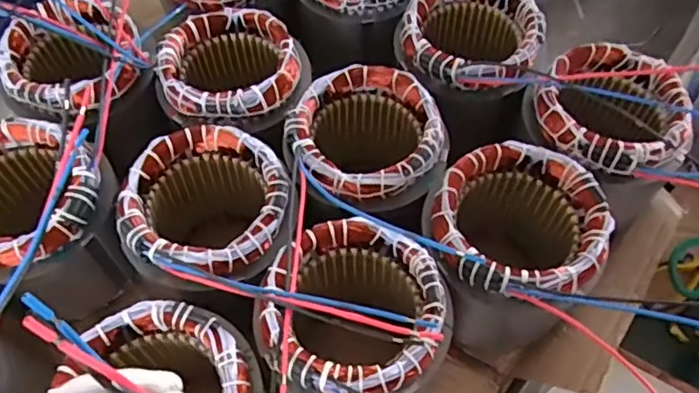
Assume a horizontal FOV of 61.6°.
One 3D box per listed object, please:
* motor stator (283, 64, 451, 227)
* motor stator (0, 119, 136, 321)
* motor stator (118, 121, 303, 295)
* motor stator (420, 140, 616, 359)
[{"bbox_3d":[0.016,-0.027,0.592,0.141,0.150,0.144,0,59,0],"label":"motor stator"},{"bbox_3d":[-0.283,0.035,0.555,0.154,0.158,0.152,0,59,0],"label":"motor stator"},{"bbox_3d":[-0.123,0.035,0.559,0.135,0.160,0.135,0,59,0],"label":"motor stator"},{"bbox_3d":[0.141,0.054,0.546,0.141,0.162,0.138,0,59,0],"label":"motor stator"}]

